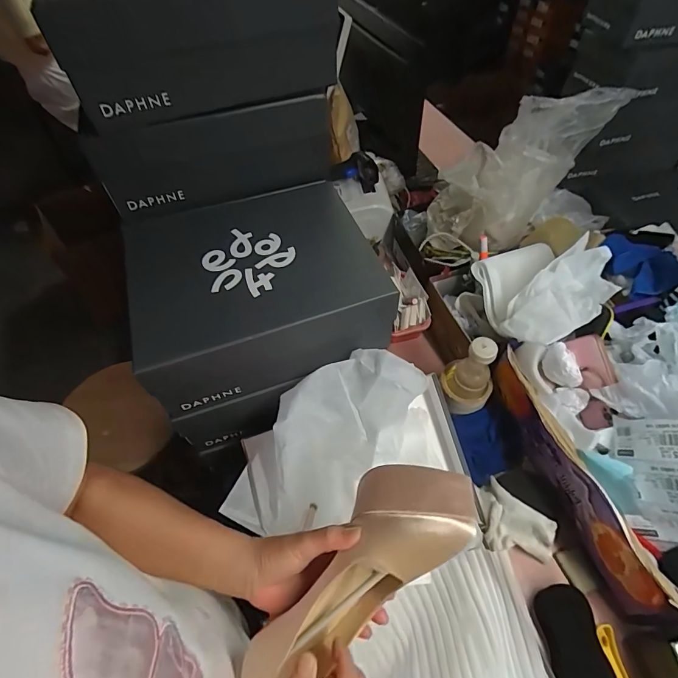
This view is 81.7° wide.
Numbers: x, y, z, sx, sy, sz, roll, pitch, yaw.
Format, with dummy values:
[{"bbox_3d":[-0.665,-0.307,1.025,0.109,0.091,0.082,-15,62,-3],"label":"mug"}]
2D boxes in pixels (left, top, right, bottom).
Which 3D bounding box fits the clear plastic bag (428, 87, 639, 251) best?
[{"bbox_3d":[0.343,-0.340,0.774,0.378,0.162,0.174,-42,52,24],"label":"clear plastic bag"}]

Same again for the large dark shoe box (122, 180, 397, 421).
[{"bbox_3d":[-0.102,-0.065,0.519,0.292,0.117,0.234,-15,55,-8],"label":"large dark shoe box"}]

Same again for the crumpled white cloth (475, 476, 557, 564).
[{"bbox_3d":[0.266,0.269,0.597,0.095,0.041,0.111,1,54,4],"label":"crumpled white cloth"}]

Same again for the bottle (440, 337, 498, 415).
[{"bbox_3d":[0.213,0.062,0.642,0.087,0.142,0.072,20,58,17],"label":"bottle"}]

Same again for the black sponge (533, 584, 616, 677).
[{"bbox_3d":[0.305,0.396,0.510,0.059,0.037,0.123,-7,54,-2],"label":"black sponge"}]

